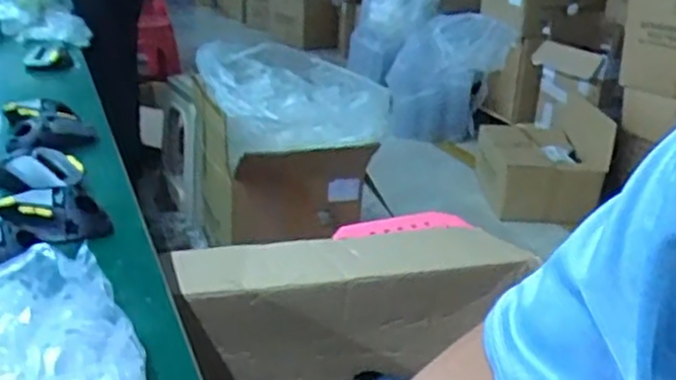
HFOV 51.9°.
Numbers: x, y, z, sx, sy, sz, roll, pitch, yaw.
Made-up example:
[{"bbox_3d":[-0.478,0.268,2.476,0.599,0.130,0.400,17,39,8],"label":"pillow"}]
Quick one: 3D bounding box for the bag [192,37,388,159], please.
[{"bbox_3d":[-0.124,-0.263,1.856,0.454,0.164,0.571,-5,23,-19],"label":"bag"}]

